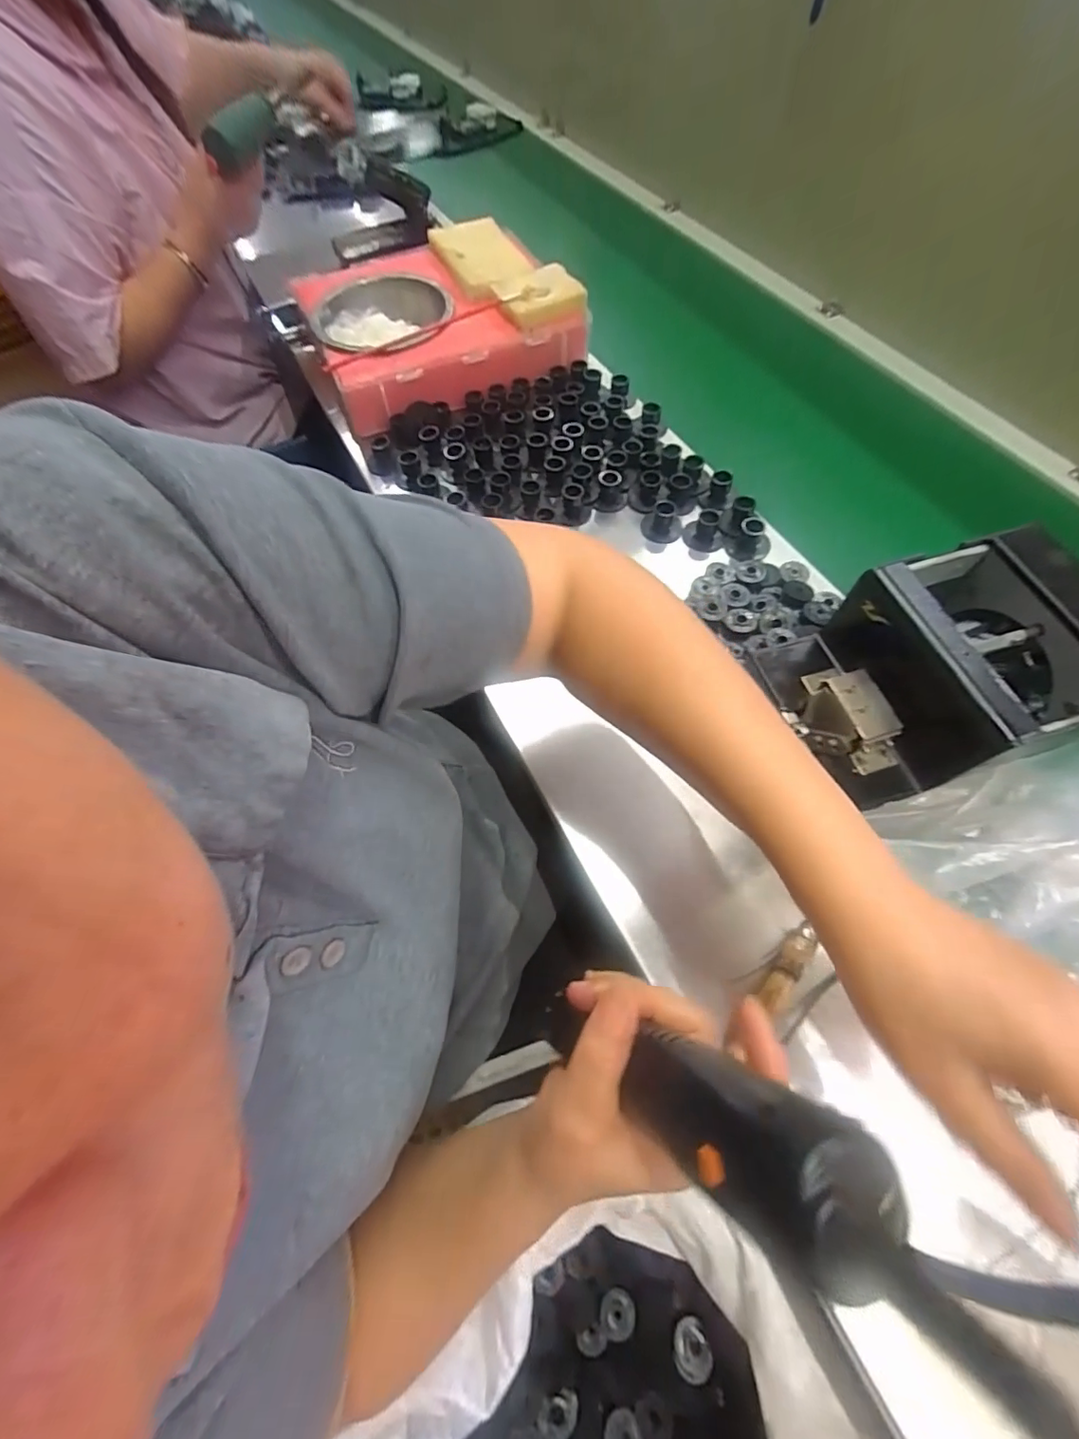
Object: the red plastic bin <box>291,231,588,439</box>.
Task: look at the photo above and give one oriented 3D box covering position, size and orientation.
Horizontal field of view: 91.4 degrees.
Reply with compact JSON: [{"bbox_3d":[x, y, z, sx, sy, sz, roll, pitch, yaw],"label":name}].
[{"bbox_3d":[-0.121,-0.476,0.620,0.290,0.068,0.246,-20,63,-9],"label":"red plastic bin"}]

